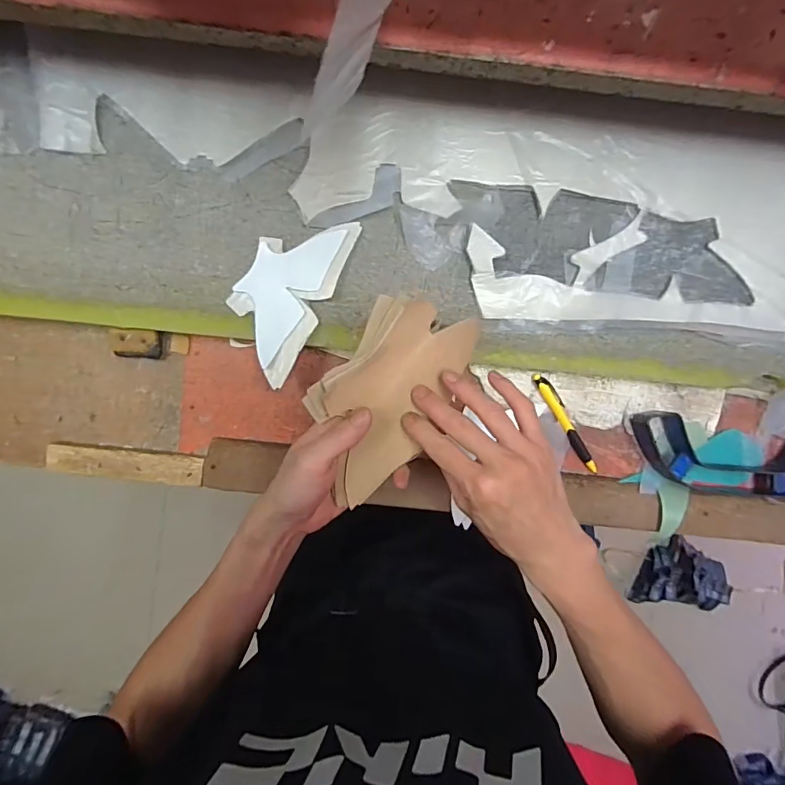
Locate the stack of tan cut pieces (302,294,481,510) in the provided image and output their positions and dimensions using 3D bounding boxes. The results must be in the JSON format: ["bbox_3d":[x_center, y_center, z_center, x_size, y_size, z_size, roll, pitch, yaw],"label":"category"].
[{"bbox_3d":[-0.005,0.002,0.372,0.100,0.028,0.174,35,90,-24],"label":"stack of tan cut pieces"}]

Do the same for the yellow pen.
[{"bbox_3d":[0.195,0.034,0.514,0.015,0.011,0.130,-32,98,4],"label":"yellow pen"}]

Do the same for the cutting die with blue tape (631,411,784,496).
[{"bbox_3d":[0.381,0.071,0.511,0.231,0.032,0.084,5,93,-2],"label":"cutting die with blue tape"}]

